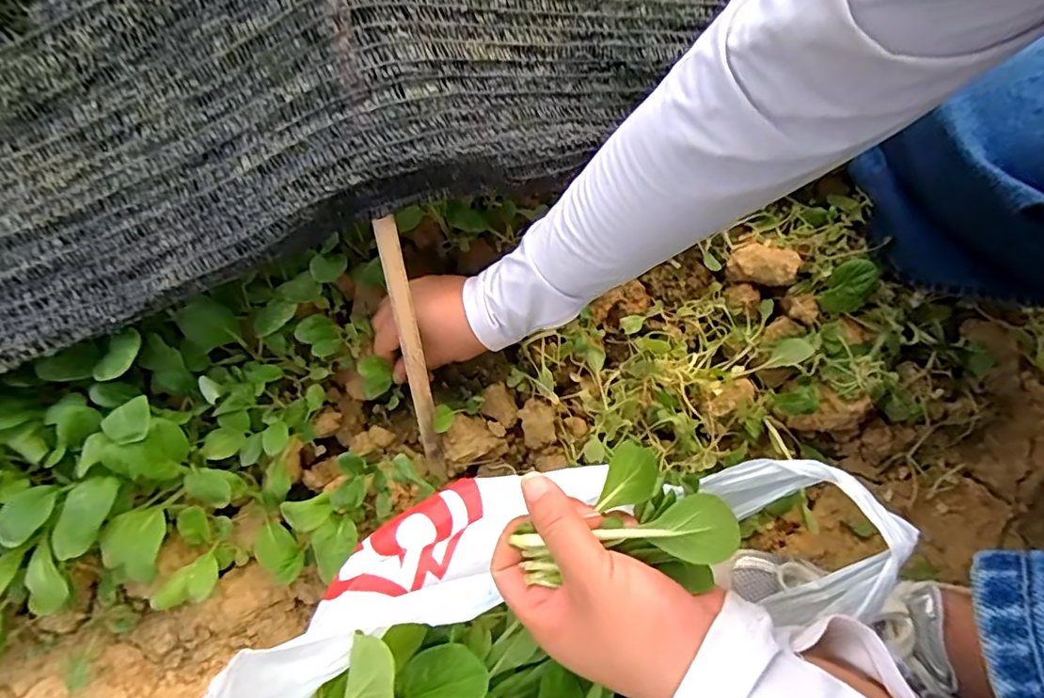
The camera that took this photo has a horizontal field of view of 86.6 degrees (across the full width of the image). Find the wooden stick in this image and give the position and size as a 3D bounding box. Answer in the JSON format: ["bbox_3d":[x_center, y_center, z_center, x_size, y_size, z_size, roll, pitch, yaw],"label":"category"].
[{"bbox_3d":[-0.076,0.010,0.392,0.014,0.208,0.008,-8,27,-2],"label":"wooden stick"}]

